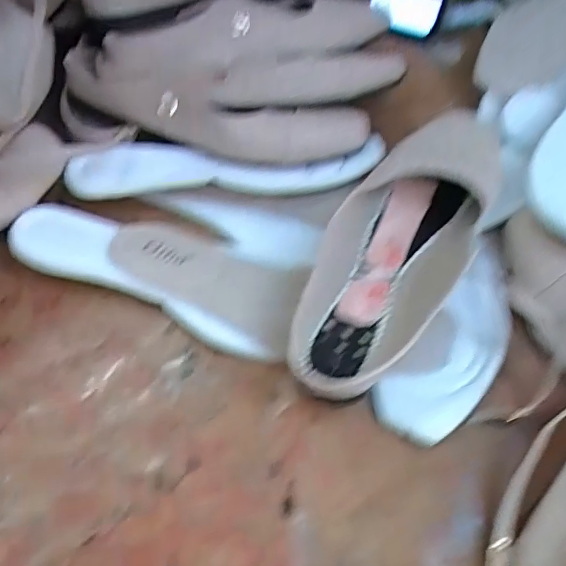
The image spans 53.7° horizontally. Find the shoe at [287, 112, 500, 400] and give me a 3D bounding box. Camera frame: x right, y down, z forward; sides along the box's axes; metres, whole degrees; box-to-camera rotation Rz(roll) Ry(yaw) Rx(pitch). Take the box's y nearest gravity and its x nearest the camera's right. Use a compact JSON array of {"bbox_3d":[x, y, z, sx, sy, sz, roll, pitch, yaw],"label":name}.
[{"bbox_3d":[0.083,-0.028,0.386,0.086,0.051,0.255,22,59,15],"label":"shoe"}]

